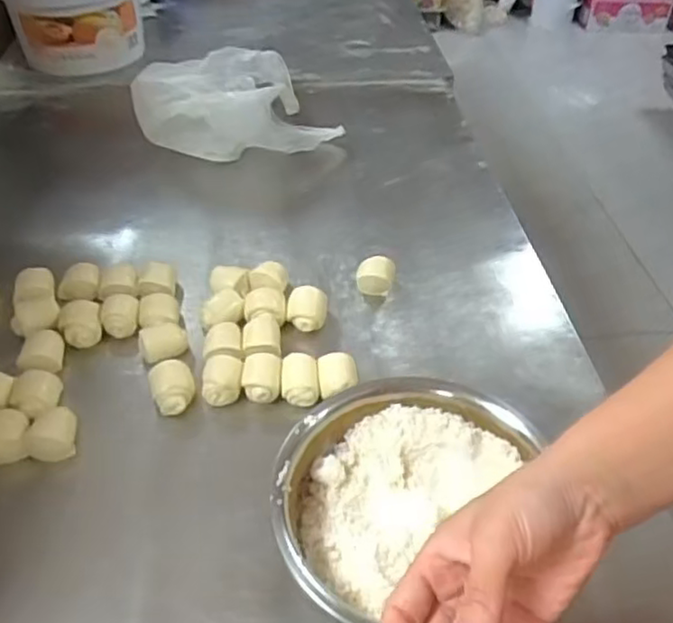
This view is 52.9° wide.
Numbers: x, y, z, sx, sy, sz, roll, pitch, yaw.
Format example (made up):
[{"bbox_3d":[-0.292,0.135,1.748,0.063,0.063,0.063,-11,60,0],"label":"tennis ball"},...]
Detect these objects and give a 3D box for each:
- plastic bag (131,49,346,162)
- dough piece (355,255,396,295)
[{"bbox_3d":[-0.137,-0.288,0.955,0.232,0.111,0.188,-30,50,-30],"label":"plastic bag"},{"bbox_3d":[0.043,-0.041,0.737,0.040,0.031,0.039,5,42,5],"label":"dough piece"}]

